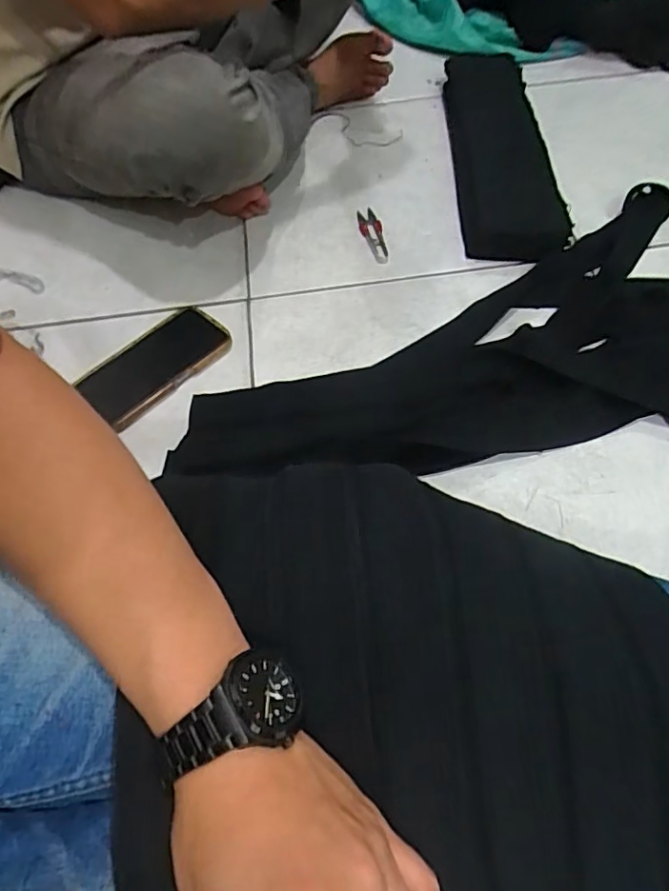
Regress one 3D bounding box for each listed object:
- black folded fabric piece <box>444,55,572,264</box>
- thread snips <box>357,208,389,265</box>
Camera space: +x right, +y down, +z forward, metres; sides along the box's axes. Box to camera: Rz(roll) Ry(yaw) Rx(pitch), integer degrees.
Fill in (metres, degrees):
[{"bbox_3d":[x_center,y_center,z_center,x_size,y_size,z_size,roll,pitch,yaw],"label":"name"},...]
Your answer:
[{"bbox_3d":[0.211,-0.392,0.736,0.107,0.030,0.410,-1,58,4],"label":"black folded fabric piece"},{"bbox_3d":[0.047,-0.256,0.688,0.025,0.008,0.093,-10,58,-1],"label":"thread snips"}]

